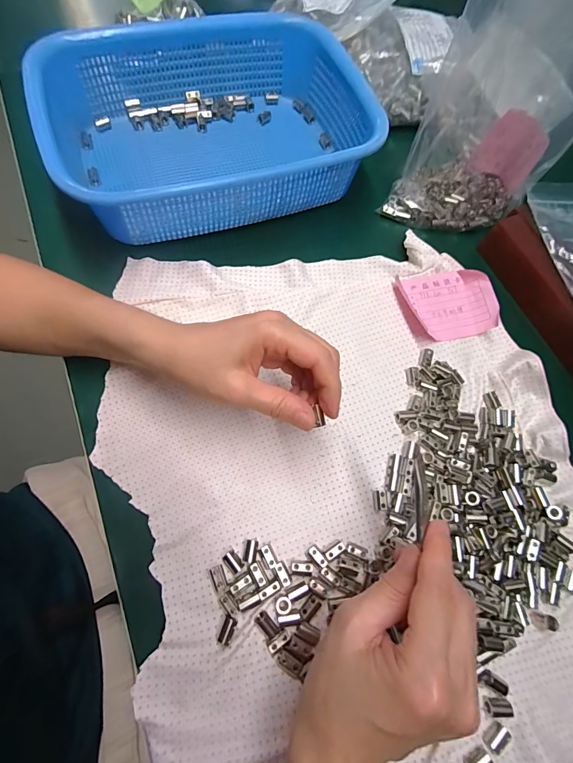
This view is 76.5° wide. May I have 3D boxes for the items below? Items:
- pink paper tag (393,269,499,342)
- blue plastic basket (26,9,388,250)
[{"bbox_3d":[0.147,-0.072,0.333,0.078,0.020,0.064,-8,70,-5],"label":"pink paper tag"},{"bbox_3d":[-0.067,-0.236,0.343,0.279,0.079,0.203,-19,72,-11],"label":"blue plastic basket"}]

